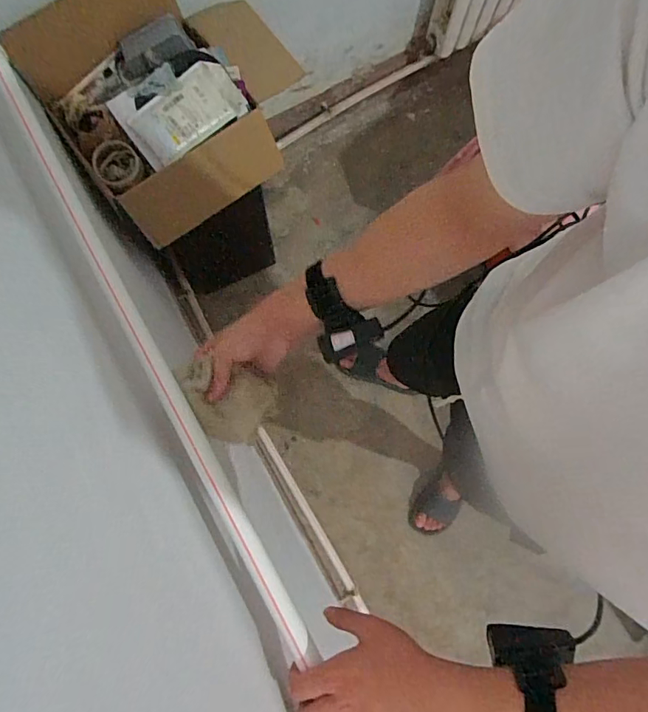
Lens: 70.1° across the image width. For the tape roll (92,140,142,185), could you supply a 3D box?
[{"bbox_3d":[-0.412,-0.382,0.928,0.084,0.048,0.082,-30,101,-10],"label":"tape roll"}]

